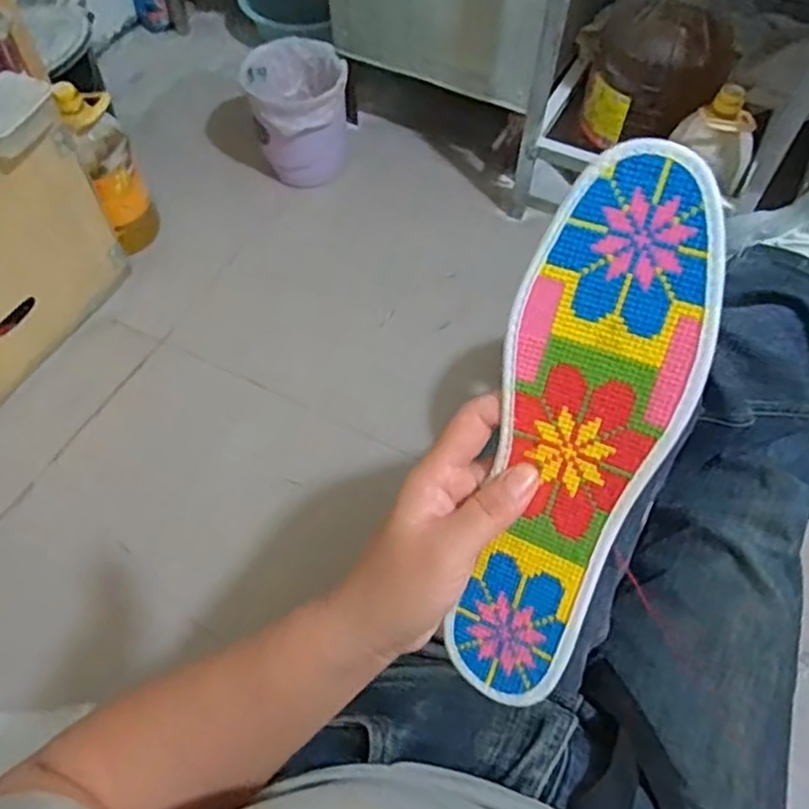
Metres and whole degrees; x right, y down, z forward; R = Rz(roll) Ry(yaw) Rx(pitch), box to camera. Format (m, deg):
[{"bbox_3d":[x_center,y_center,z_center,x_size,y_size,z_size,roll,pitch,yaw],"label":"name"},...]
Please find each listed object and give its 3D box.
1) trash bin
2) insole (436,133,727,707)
[{"bbox_3d":[-0.223,-0.617,1.516,0.206,0.217,0.221,-13,59,-8],"label":"trash bin"},{"bbox_3d":[0.073,0.020,0.303,0.075,0.243,0.007,19,16,18],"label":"insole"}]

